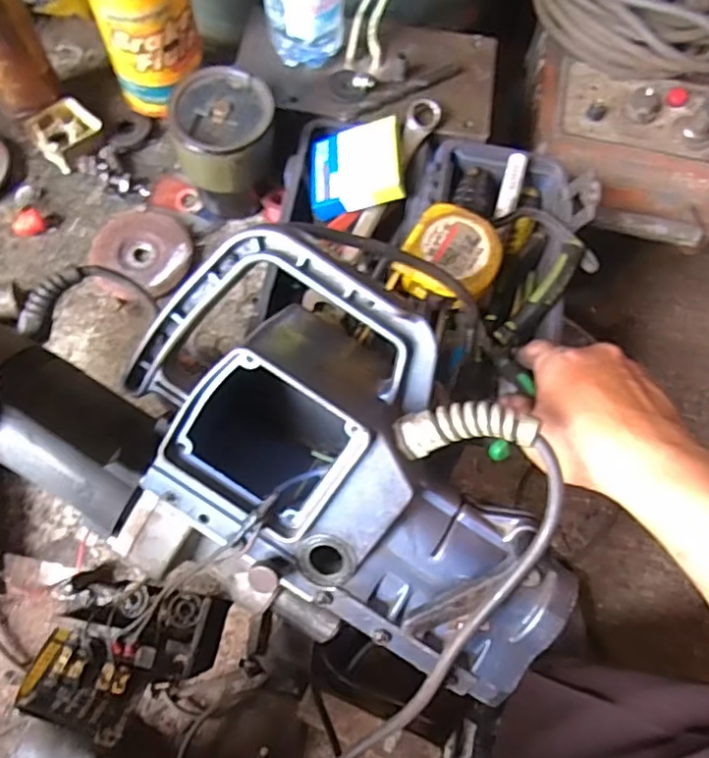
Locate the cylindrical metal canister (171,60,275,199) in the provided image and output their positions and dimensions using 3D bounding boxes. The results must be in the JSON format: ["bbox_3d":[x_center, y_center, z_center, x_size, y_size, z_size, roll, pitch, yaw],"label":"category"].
[{"bbox_3d":[-0.110,-0.211,0.532,0.084,0.051,0.090,4,67,-1],"label":"cylindrical metal canister"}]

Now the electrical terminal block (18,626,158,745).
[{"bbox_3d":[-0.202,0.225,0.466,0.085,0.031,0.066,18,67,4],"label":"electrical terminal block"}]

